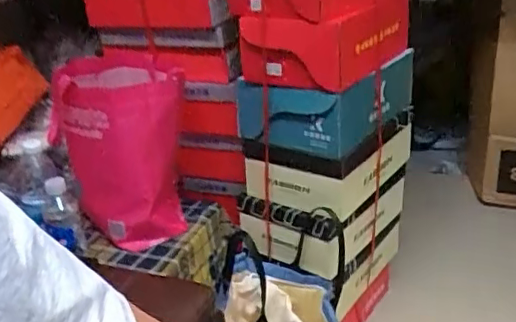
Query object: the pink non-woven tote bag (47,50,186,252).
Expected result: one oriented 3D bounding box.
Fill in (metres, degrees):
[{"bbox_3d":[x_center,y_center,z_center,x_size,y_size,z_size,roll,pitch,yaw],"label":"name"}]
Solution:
[{"bbox_3d":[-0.247,-0.027,1.063,0.193,0.344,0.151,11,30,33],"label":"pink non-woven tote bag"}]

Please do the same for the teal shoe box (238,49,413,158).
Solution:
[{"bbox_3d":[0.129,-0.123,1.088,0.262,0.132,0.267,14,32,38],"label":"teal shoe box"}]

